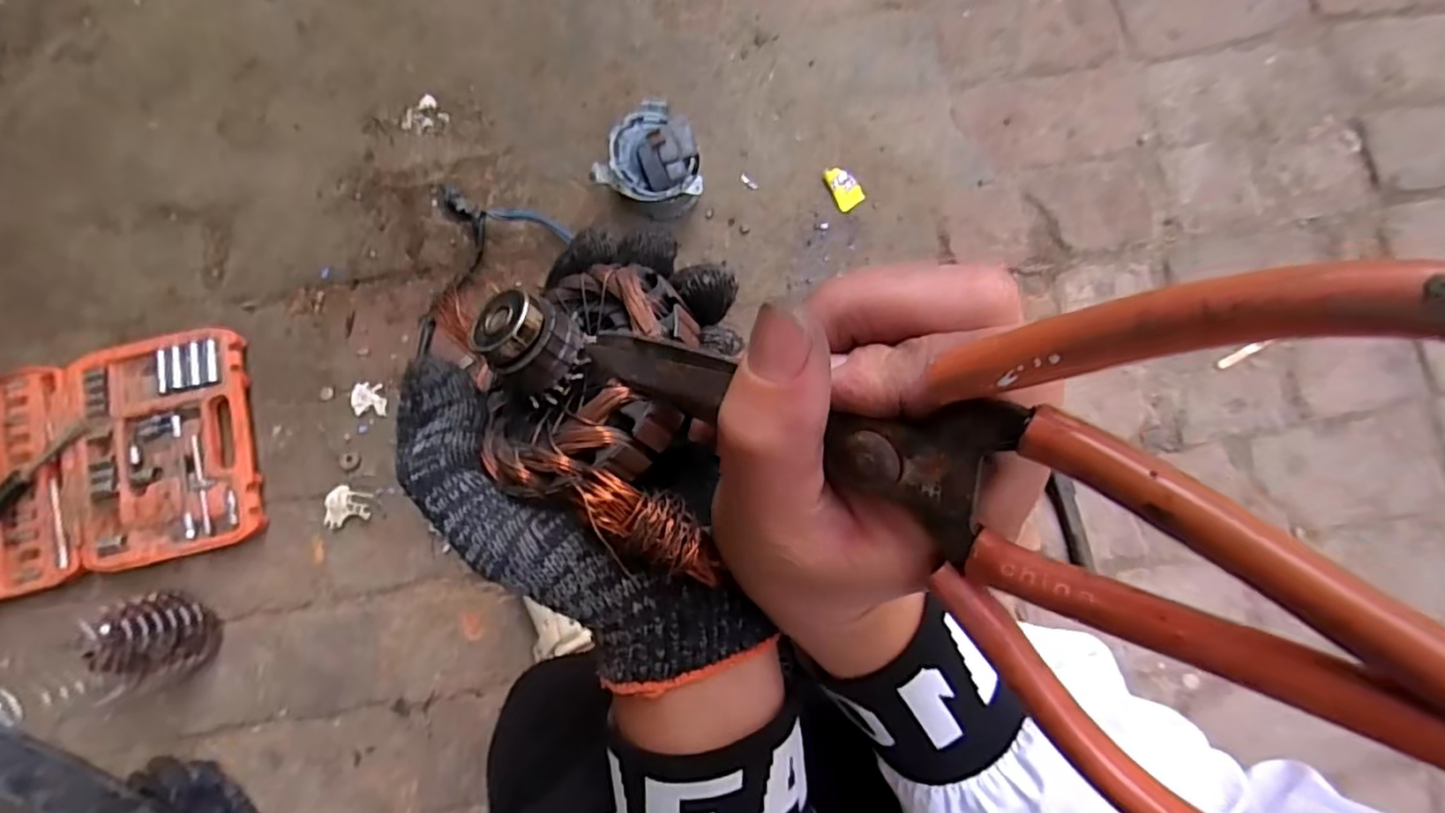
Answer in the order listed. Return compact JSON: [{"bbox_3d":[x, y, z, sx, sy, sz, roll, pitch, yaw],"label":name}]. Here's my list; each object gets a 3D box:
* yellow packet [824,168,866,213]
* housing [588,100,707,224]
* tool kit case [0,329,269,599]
[{"bbox_3d":[0.146,-0.267,0.821,0.035,0.014,0.056,-35,84,-6],"label":"yellow packet"},{"bbox_3d":[-0.074,-0.285,0.788,0.118,0.084,0.114,22,82,2],"label":"housing"},{"bbox_3d":[-0.721,0.068,0.765,0.394,0.030,0.245,-13,82,-3],"label":"tool kit case"}]

